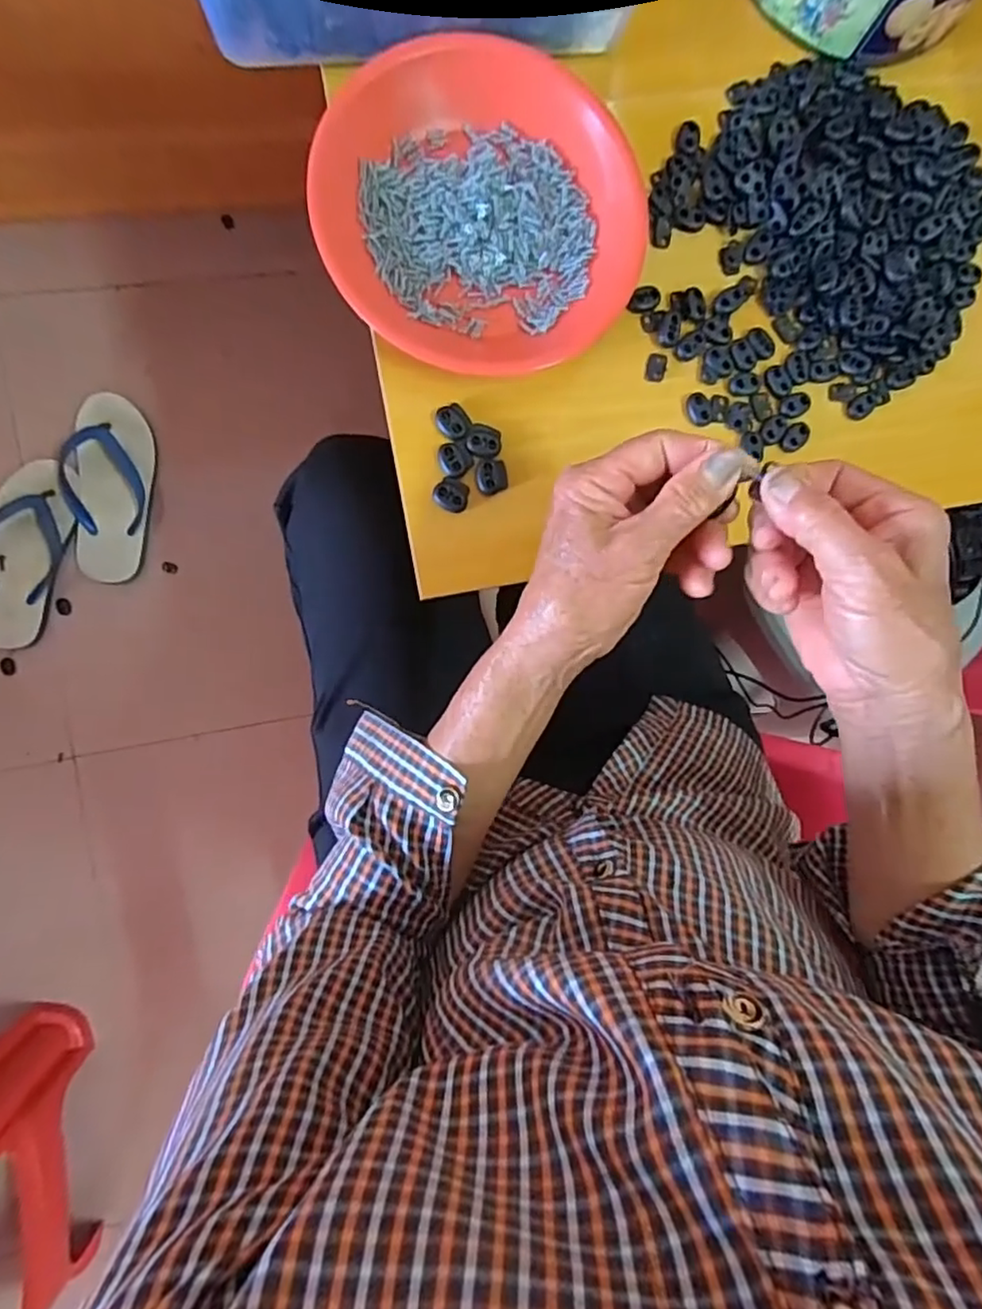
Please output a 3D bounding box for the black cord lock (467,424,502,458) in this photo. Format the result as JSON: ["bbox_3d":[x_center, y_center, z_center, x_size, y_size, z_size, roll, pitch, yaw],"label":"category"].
[{"bbox_3d":[-0.003,-0.133,0.390,0.021,0.004,0.020,16,87,-8],"label":"black cord lock"}]

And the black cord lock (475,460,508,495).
[{"bbox_3d":[0.001,-0.110,0.391,0.020,0.004,0.021,-4,90,-9],"label":"black cord lock"}]

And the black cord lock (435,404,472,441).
[{"bbox_3d":[-0.023,-0.144,0.388,0.019,0.004,0.022,-43,96,-7],"label":"black cord lock"}]

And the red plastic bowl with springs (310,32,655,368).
[{"bbox_3d":[-0.005,-0.264,0.378,0.190,0.030,0.173,0,89,-9],"label":"red plastic bowl with springs"}]

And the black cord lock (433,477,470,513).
[{"bbox_3d":[-0.024,-0.098,0.386,0.021,0.004,0.020,14,87,-8],"label":"black cord lock"}]

